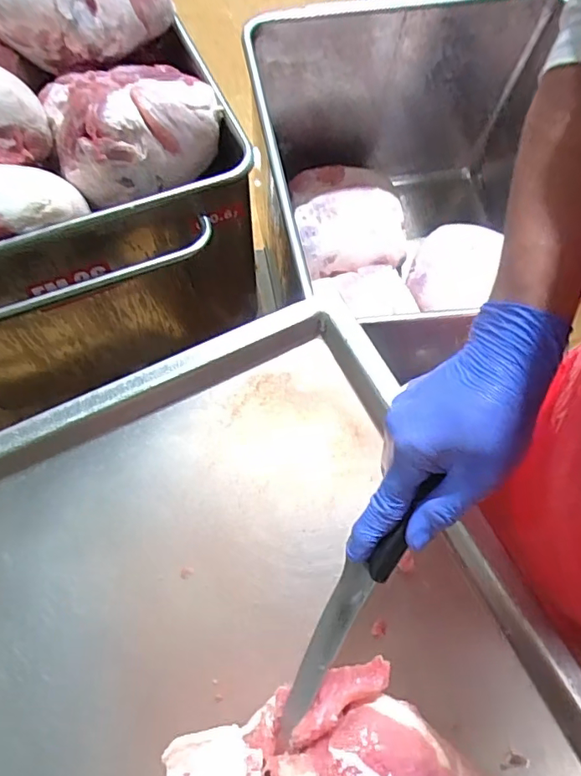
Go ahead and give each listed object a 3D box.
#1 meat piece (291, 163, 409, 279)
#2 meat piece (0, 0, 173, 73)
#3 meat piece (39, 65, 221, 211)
[{"bbox_3d":[0.145,-0.430,1.287,0.290,0.100,0.272,-10,69,-5],"label":"meat piece"},{"bbox_3d":[-0.360,-0.659,0.892,0.285,0.146,0.118,-30,74,-12],"label":"meat piece"},{"bbox_3d":[-0.268,-0.472,0.876,0.274,0.115,0.258,-20,70,-9],"label":"meat piece"}]

